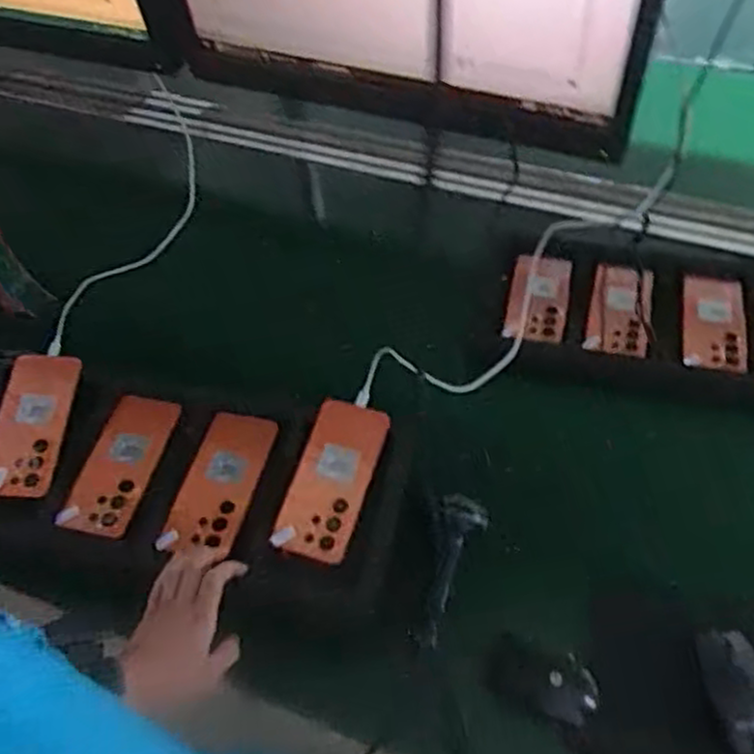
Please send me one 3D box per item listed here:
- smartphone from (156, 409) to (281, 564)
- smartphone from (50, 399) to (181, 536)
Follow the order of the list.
[{"bbox_3d":[-0.162,0.110,0.795,0.077,0.014,0.166,13,57,13],"label":"smartphone"},{"bbox_3d":[-0.282,0.093,0.828,0.078,0.012,0.170,9,54,11],"label":"smartphone"}]

